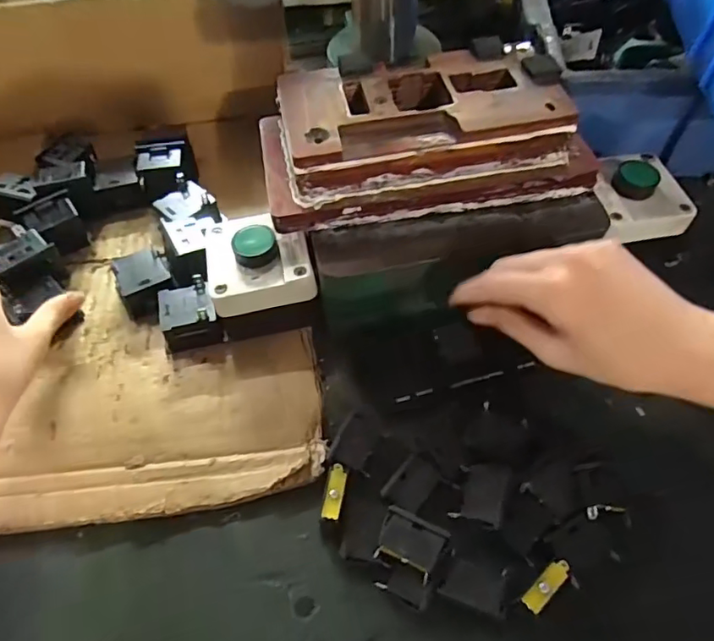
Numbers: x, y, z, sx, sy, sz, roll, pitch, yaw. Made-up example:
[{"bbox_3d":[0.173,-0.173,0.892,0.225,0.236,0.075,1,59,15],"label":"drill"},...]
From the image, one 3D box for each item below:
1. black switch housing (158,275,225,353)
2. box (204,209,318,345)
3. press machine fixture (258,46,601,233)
[{"bbox_3d":[-0.115,-0.003,0.375,0.038,0.026,0.038,-17,58,-9],"label":"black switch housing"},{"bbox_3d":[-0.065,-0.036,0.373,0.069,0.058,0.075,-8,57,-5],"label":"box"},{"bbox_3d":[0.046,-0.123,0.363,0.211,0.057,0.097,-8,57,-4],"label":"press machine fixture"}]

